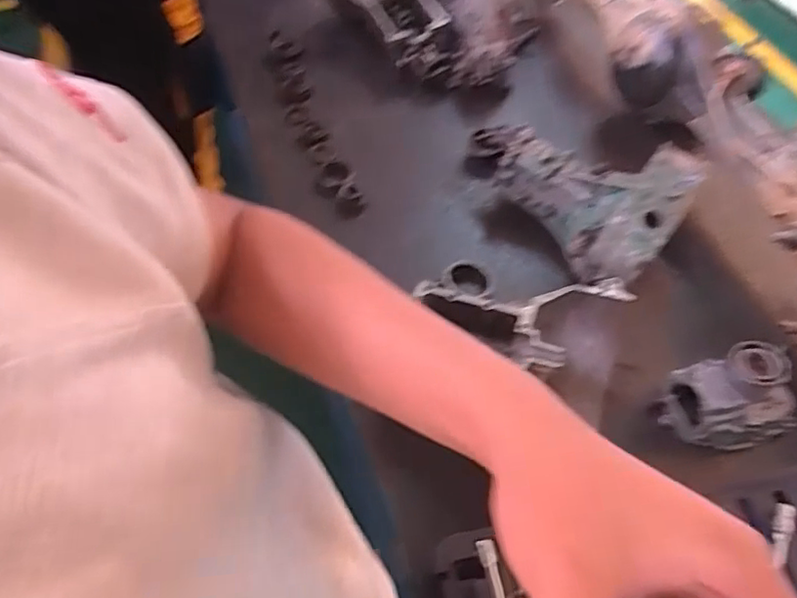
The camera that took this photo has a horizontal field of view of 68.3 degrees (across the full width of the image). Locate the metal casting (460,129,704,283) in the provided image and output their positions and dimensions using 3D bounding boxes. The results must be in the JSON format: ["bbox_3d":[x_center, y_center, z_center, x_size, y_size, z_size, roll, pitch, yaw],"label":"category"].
[{"bbox_3d":[0.324,-0.228,1.057,0.250,0.128,0.425,-31,61,-20],"label":"metal casting"}]

